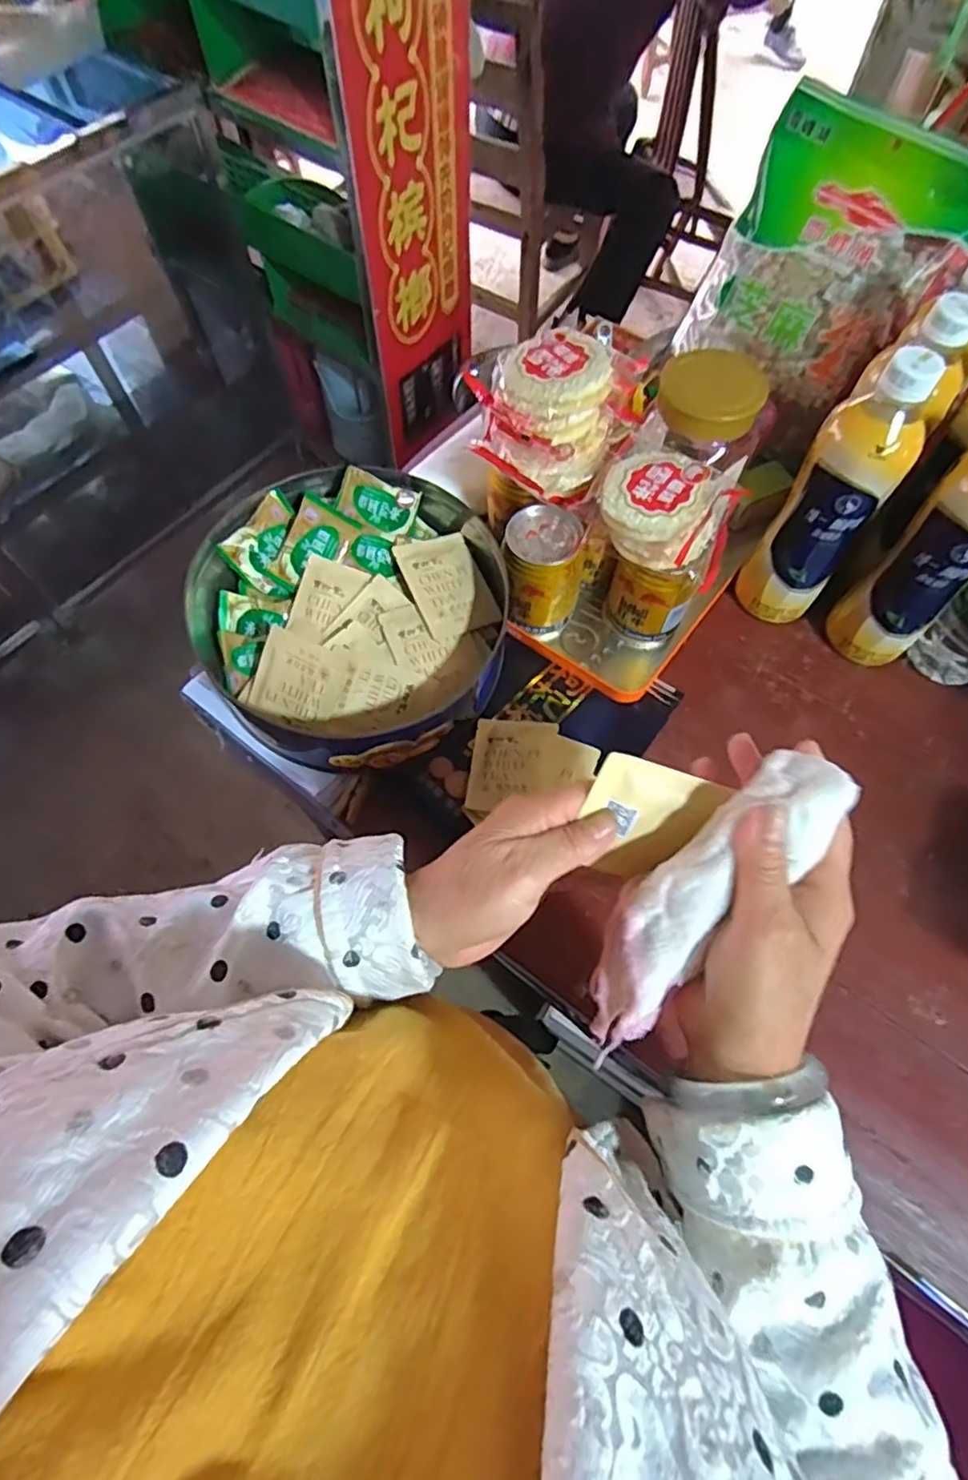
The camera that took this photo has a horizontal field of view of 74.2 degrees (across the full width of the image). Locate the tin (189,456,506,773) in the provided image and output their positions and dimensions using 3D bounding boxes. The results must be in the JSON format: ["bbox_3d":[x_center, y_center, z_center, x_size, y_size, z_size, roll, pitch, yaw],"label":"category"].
[{"bbox_3d":[-0.095,-0.102,0.483,0.218,0.074,0.225,1,66,-1],"label":"tin"}]

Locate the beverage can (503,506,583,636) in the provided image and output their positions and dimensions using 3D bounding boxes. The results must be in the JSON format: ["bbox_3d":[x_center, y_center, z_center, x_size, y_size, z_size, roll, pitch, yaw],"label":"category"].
[{"bbox_3d":[0.044,-0.127,0.497,0.057,0.085,0.058,1,66,-1],"label":"beverage can"}]

